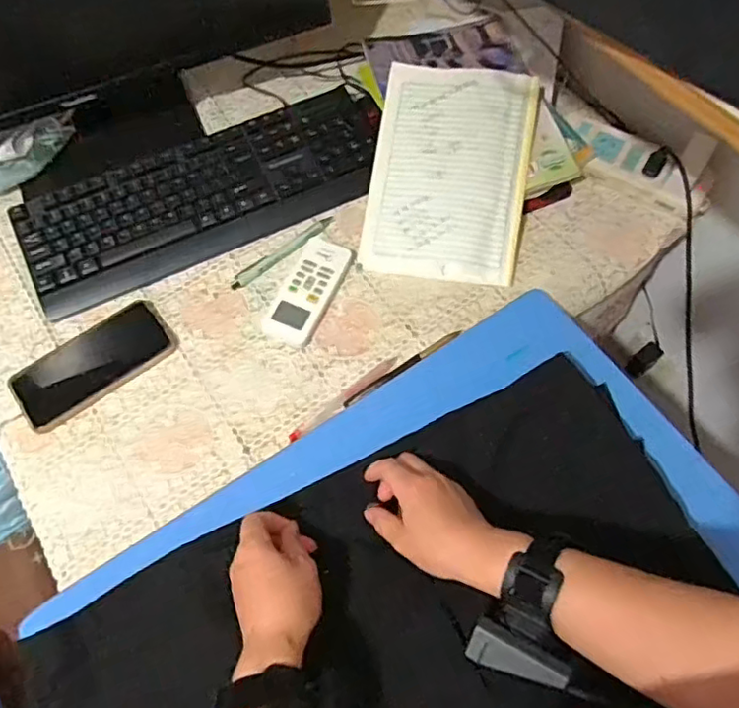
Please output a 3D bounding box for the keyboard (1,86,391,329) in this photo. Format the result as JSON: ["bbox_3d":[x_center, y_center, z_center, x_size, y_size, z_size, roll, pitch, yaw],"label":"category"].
[{"bbox_3d":[-0.191,-0.193,0.727,0.440,0.043,0.161,-22,65,-9],"label":"keyboard"}]

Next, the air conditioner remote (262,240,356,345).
[{"bbox_3d":[-0.069,-0.071,0.673,0.057,0.018,0.130,22,67,12],"label":"air conditioner remote"}]

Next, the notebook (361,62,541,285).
[{"bbox_3d":[0.095,-0.212,0.704,0.175,0.015,0.256,9,80,8],"label":"notebook"}]

